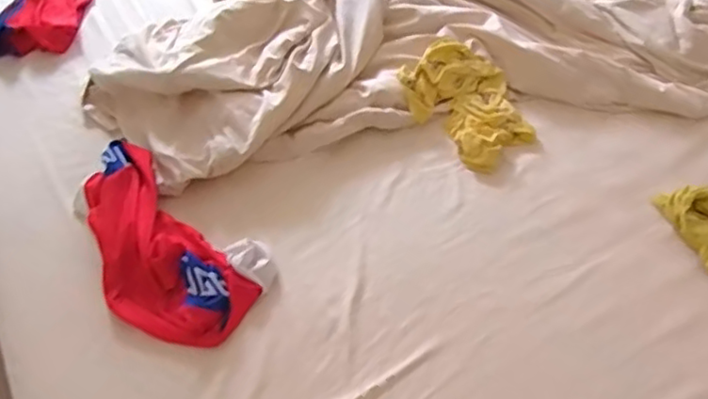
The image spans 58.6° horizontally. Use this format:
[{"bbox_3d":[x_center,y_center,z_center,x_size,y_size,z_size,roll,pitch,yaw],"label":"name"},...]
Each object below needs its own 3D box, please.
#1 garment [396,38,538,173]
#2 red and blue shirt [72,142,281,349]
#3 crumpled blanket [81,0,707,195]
[{"bbox_3d":[0.214,-0.187,1.175,0.191,0.054,0.251,-36,60,-21],"label":"garment"},{"bbox_3d":[-0.319,0.073,1.010,0.389,0.055,0.210,33,63,24],"label":"red and blue shirt"},{"bbox_3d":[0.168,-0.581,1.406,1.400,0.126,1.100,-10,55,-4],"label":"crumpled blanket"}]

